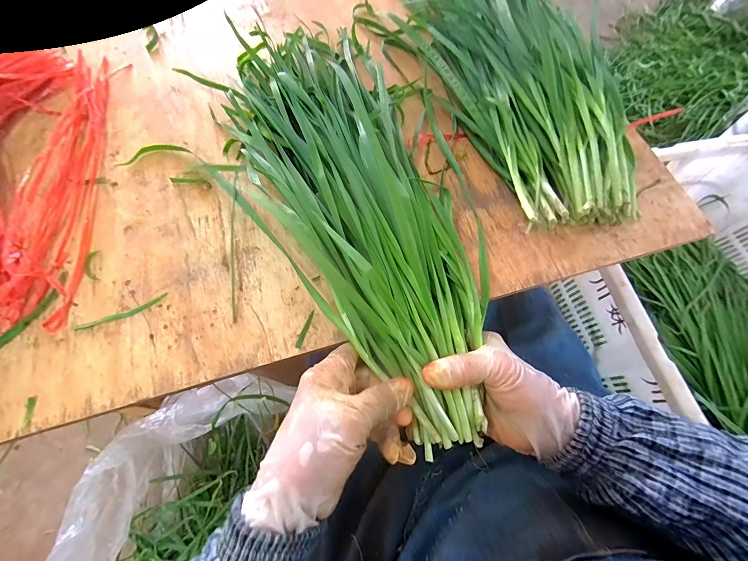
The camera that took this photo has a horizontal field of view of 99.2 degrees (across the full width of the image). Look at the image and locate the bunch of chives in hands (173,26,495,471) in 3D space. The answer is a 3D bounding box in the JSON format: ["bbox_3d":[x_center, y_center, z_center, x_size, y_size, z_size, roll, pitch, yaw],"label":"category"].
[{"bbox_3d":[-0.024,-0.097,0.318,0.201,0.063,0.485,-19,65,-10],"label":"bunch of chives in hands"}]

